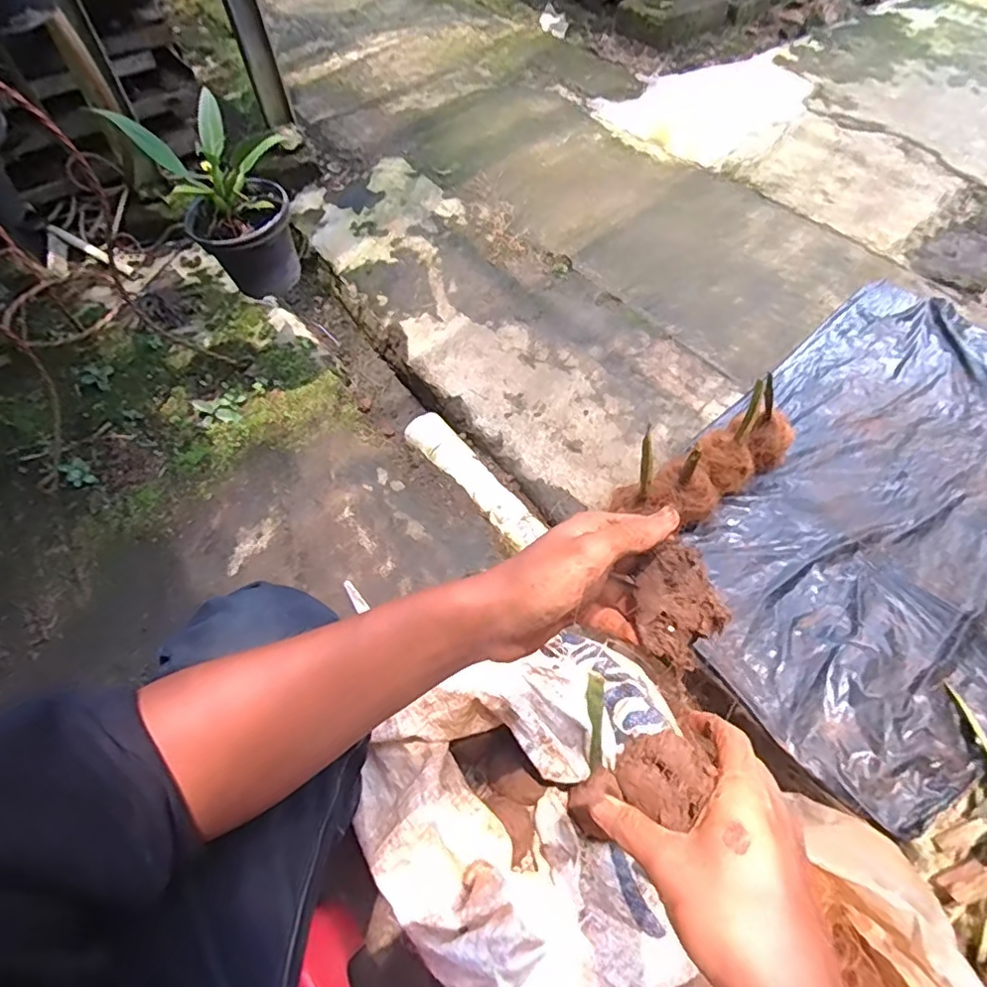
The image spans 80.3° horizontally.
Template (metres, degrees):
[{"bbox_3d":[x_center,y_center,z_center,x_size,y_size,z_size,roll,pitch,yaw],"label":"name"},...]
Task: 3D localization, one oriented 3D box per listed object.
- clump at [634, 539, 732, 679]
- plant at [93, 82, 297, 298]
[{"bbox_3d":[0.115,0.069,0.363,0.055,0.035,0.064,37,96,21],"label":"clump"},{"bbox_3d":[-0.467,-0.507,0.996,0.171,0.255,0.312,-40,64,-21],"label":"plant"}]

